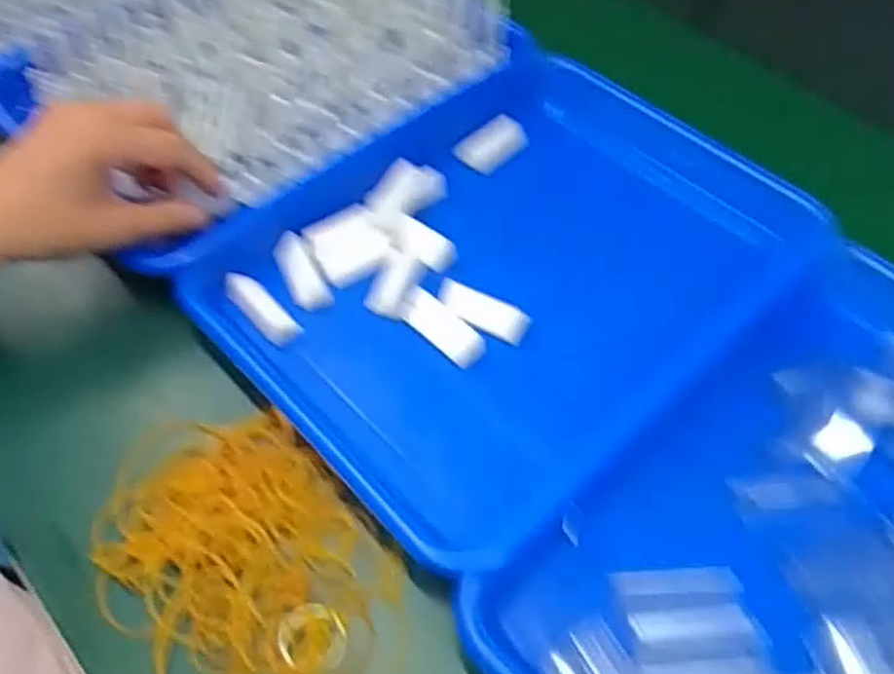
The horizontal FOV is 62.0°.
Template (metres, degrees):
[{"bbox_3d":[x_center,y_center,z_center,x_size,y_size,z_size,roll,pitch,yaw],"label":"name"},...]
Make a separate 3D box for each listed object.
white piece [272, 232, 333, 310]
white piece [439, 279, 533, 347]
[{"bbox_3d":[-0.087,-0.039,0.444,0.020,0.009,0.054,-26,72,-19],"label":"white piece"},{"bbox_3d":[0.020,-0.014,0.425,0.054,0.009,0.021,28,57,2],"label":"white piece"}]

